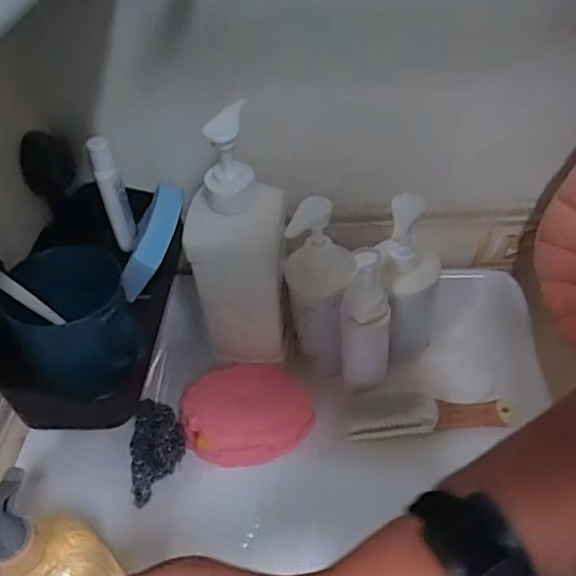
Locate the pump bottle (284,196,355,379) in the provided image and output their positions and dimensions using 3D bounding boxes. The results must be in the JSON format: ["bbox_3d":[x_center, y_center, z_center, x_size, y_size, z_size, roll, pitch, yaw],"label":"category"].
[{"bbox_3d":[0.028,0.013,0.538,0.050,0.190,0.064,-11,45,-5],"label":"pump bottle"}]

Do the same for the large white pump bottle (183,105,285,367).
[{"bbox_3d":[-0.042,-0.029,0.510,0.086,0.244,0.053,-8,44,-1],"label":"large white pump bottle"}]

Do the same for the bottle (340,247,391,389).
[{"bbox_3d":[0.069,0.032,0.523,0.042,0.158,0.036,-2,44,4],"label":"bottle"}]

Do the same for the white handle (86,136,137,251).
[{"bbox_3d":[-0.173,-0.093,0.575,0.024,0.113,0.026,-17,45,-11],"label":"white handle"}]

